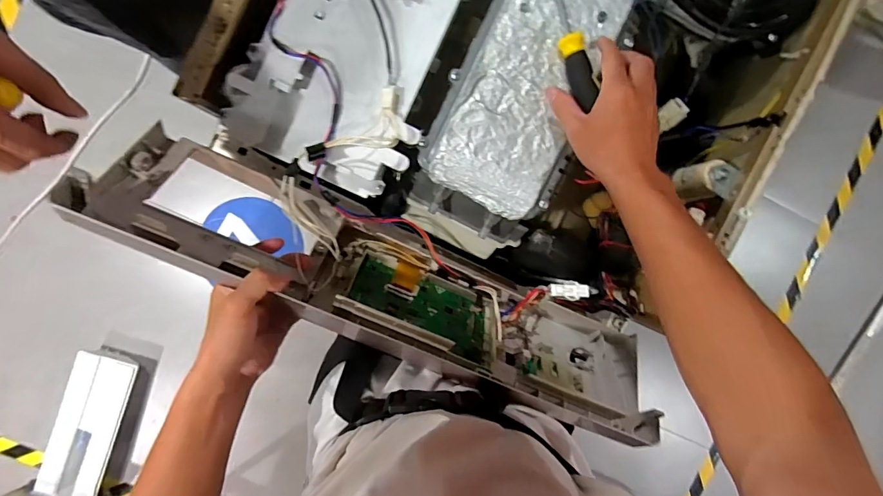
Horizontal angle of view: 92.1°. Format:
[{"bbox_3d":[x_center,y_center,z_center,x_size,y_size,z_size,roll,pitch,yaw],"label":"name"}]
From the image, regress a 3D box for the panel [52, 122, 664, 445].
[{"bbox_3d":[-0.041,0.035,0.459,0.584,0.180,0.043,25,125,-10],"label":"panel"}]

